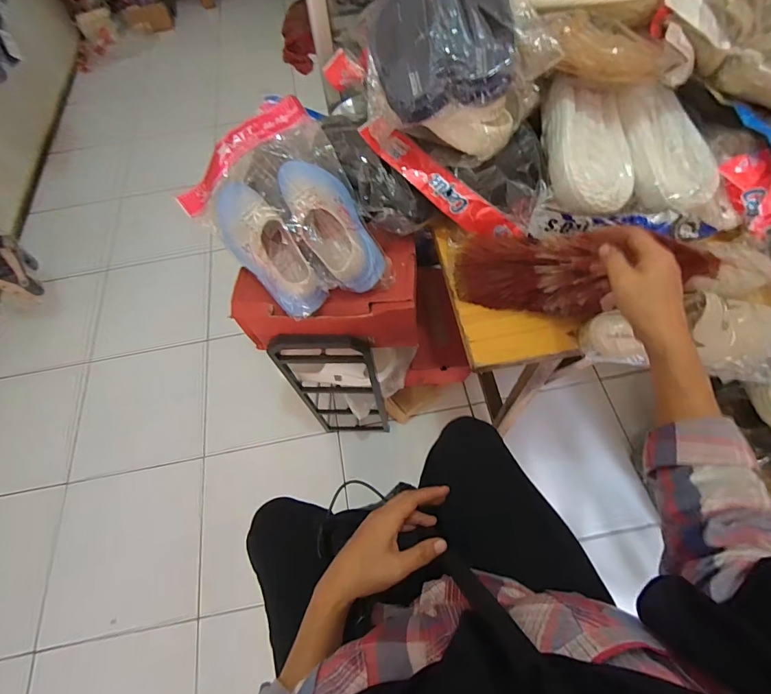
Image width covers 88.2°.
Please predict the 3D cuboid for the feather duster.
[{"bbox_3d":[0.260,-0.101,0.548,0.321,0.081,0.114,2,62,21],"label":"feather duster"}]

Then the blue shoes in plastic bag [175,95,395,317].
[{"bbox_3d":[-0.161,-0.210,0.636,0.236,0.113,0.325,-28,64,-11],"label":"blue shoes in plastic bag"}]

